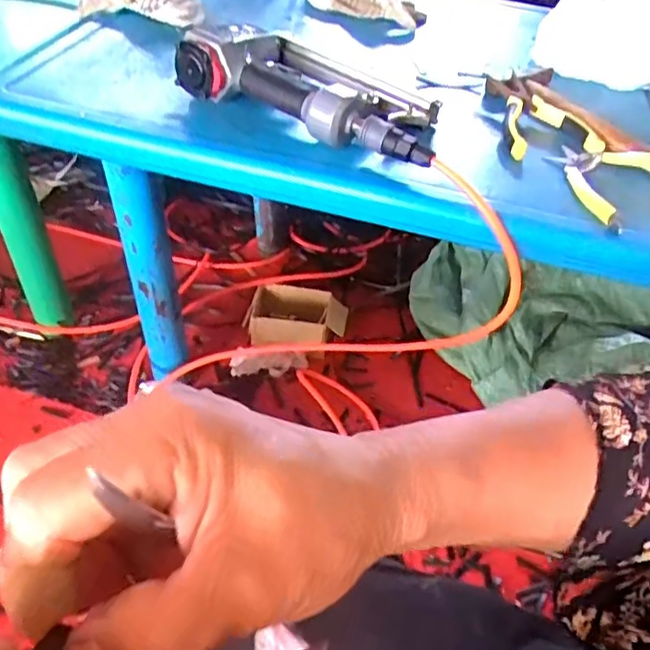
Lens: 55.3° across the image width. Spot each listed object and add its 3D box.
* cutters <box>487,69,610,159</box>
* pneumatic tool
[{"bbox_3d":[0.237,-0.233,0.681,0.095,0.017,0.169,3,44,-2],"label":"cutters"},{"bbox_3d":[0.002,-0.252,0.641,0.275,0.054,0.137,24,47,19],"label":"pneumatic tool"}]

